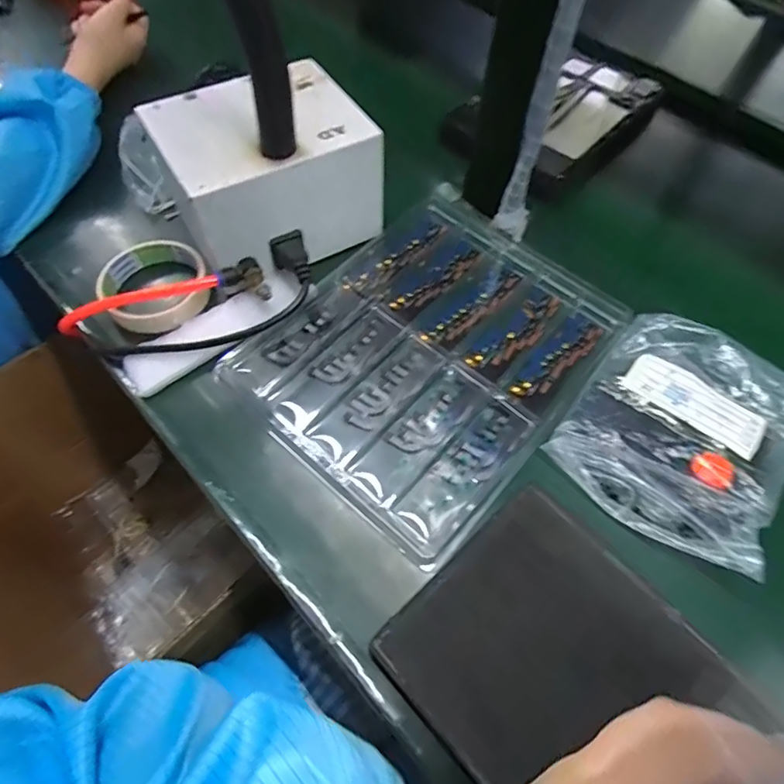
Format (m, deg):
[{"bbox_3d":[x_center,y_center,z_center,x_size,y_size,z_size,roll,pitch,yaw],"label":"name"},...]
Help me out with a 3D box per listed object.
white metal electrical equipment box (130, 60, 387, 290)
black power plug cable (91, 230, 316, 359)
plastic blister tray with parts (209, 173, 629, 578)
[{"bbox_3d":[-0.104,-0.185,0.425,0.154,0.099,0.133,-27,64,-17],"label":"white metal electrical equipment box"},{"bbox_3d":[-0.136,-0.065,0.391,0.180,0.036,0.069,-32,66,-19],"label":"black power plug cable"},{"bbox_3d":[0.037,-0.043,0.403,0.217,0.014,0.286,38,64,18],"label":"plastic blister tray with parts"}]

